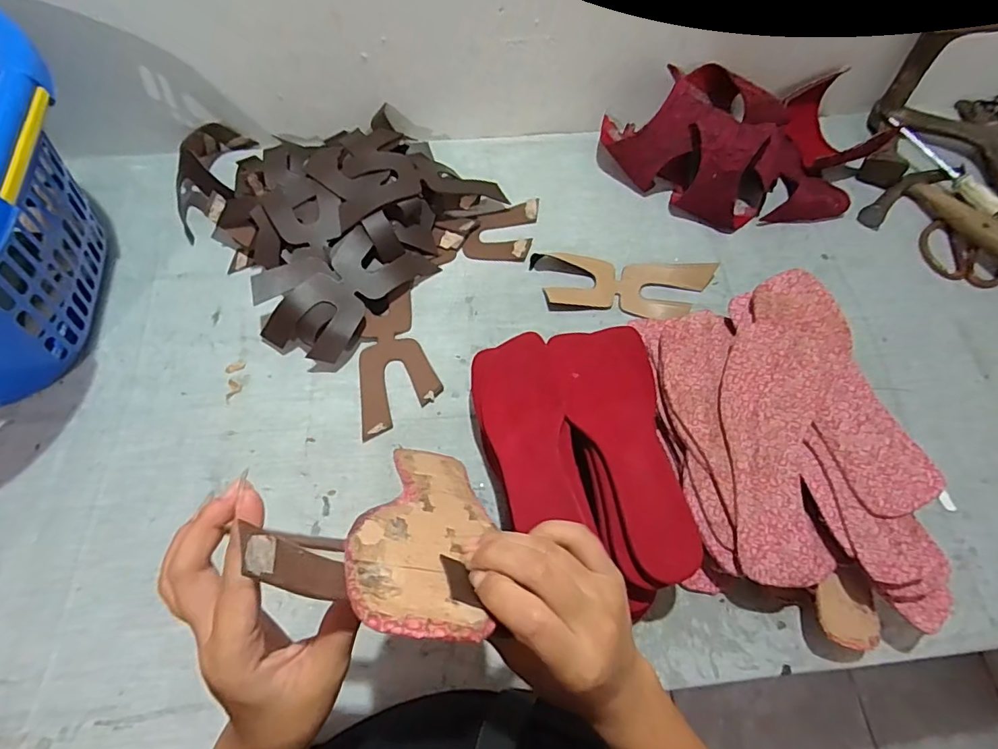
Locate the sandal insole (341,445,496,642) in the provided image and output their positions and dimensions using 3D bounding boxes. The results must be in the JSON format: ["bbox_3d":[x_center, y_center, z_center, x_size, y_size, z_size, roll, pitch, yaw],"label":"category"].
[{"bbox_3d":[-0.043,0.083,0.312,0.070,0.232,0.007,17,95,-6],"label":"sandal insole"}]

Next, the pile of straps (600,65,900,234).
[{"bbox_3d":[0.322,-0.293,0.657,0.343,0.102,0.192,-7,65,-5],"label":"pile of straps"}]

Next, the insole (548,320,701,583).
[{"bbox_3d":[0.118,0.058,0.459,0.092,0.014,0.233,-12,61,-5],"label":"insole"}]

